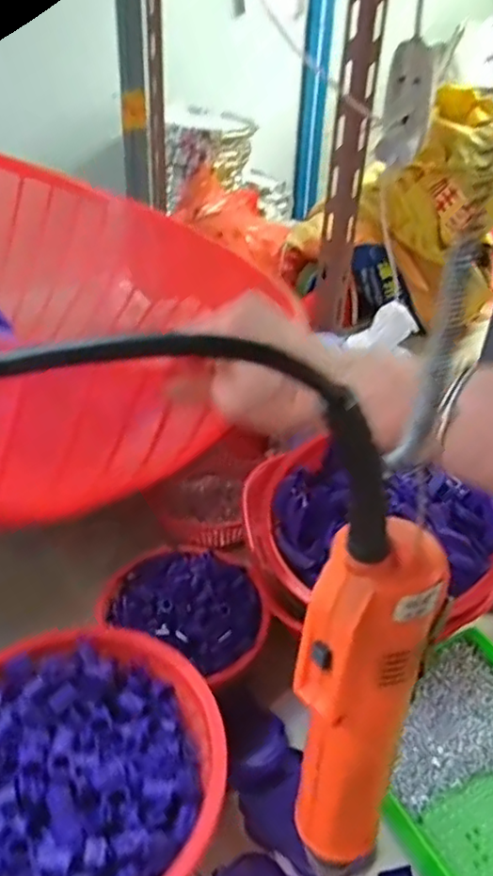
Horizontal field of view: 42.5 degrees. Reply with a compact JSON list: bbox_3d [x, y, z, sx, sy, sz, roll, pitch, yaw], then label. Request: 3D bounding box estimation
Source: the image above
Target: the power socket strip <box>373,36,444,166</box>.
[{"bbox_3d":[0.175,-0.360,0.685,0.051,0.115,0.035,12,35,13],"label":"power socket strip"}]

